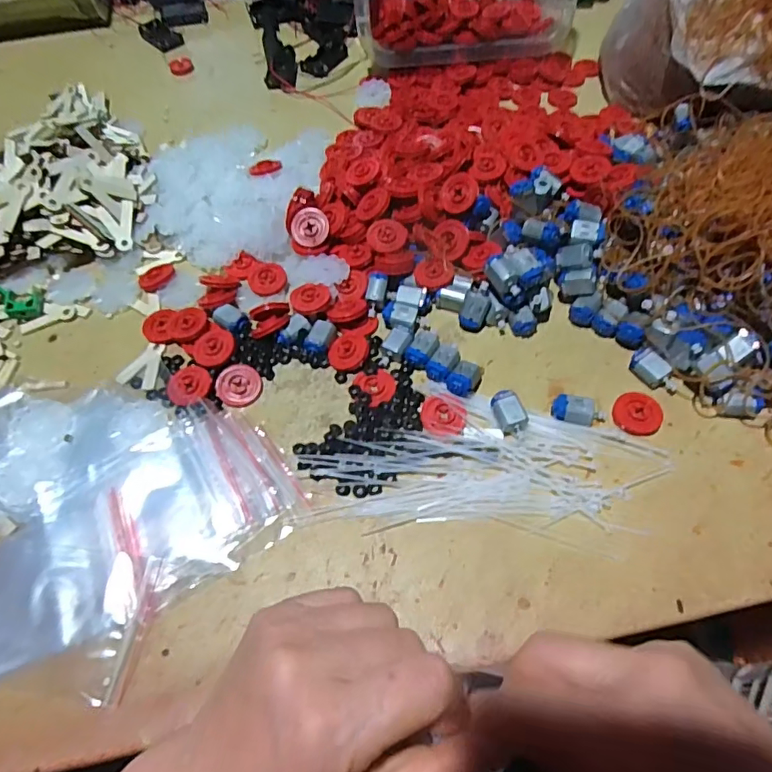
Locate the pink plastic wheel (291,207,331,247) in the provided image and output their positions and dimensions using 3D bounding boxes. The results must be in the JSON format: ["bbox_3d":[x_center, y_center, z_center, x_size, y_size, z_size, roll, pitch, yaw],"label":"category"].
[{"bbox_3d":[-0.066,-0.138,0.453,0.034,0.007,0.034,0,89,3],"label":"pink plastic wheel"}]

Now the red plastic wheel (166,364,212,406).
[{"bbox_3d":[-0.149,-0.001,0.393,0.035,0.004,0.033,-1,58,2],"label":"red plastic wheel"}]

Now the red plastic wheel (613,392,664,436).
[{"bbox_3d":[0.180,0.018,0.370,0.032,0.012,0.027,40,68,23],"label":"red plastic wheel"}]

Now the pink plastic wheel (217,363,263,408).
[{"bbox_3d":[-0.111,0.000,0.396,0.035,0.008,0.032,-1,58,2],"label":"pink plastic wheel"}]

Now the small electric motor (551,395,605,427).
[{"bbox_3d":[0.136,0.019,0.369,0.036,0.015,0.020,14,60,11],"label":"small electric motor"}]

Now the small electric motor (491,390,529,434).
[{"bbox_3d":[0.086,0.019,0.369,0.020,0.017,0.028,-13,59,-6],"label":"small electric motor"}]

